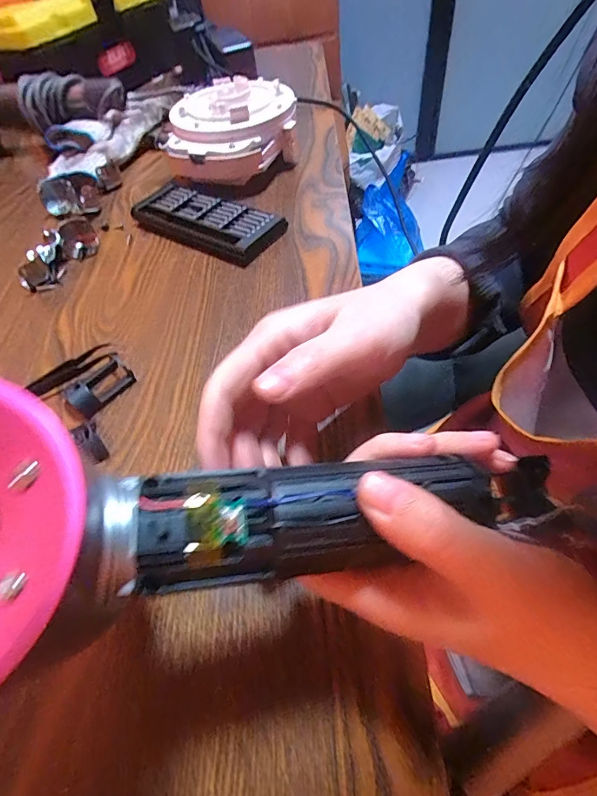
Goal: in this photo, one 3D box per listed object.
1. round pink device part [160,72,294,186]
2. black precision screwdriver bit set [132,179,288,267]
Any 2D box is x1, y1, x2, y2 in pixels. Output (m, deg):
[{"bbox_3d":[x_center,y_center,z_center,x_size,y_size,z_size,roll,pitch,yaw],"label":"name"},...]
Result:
[{"bbox_3d":[-0.074,-0.303,0.461,0.134,0.066,0.137,-3,53,3],"label":"round pink device part"},{"bbox_3d":[-0.092,-0.173,0.400,0.155,0.023,0.064,24,59,22],"label":"black precision screwdriver bit set"}]

